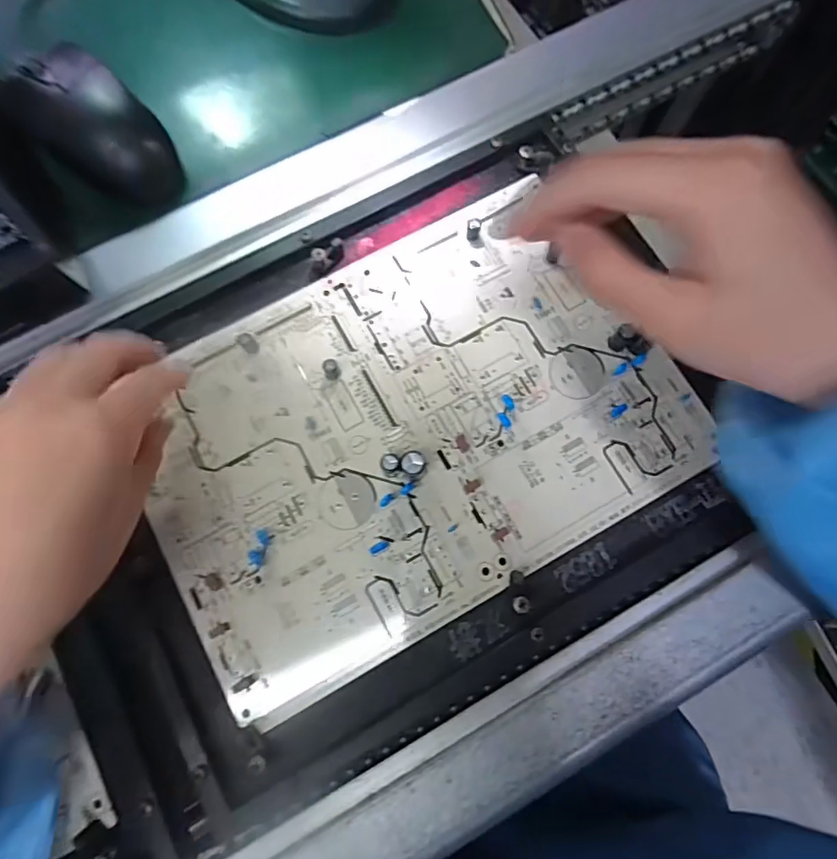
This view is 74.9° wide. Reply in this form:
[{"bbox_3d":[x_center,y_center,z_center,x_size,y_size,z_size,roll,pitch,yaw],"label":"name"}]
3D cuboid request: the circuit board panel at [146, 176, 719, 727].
[{"bbox_3d":[-0.007,-0.005,0.297,0.275,0.008,0.192,-28,75,-6],"label":"circuit board panel"}]

